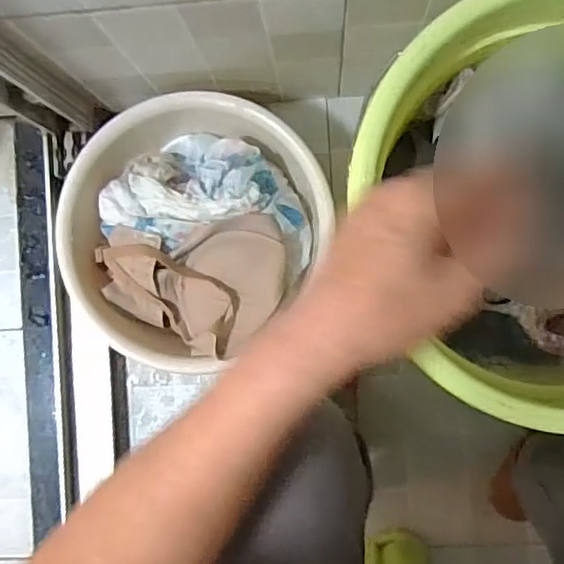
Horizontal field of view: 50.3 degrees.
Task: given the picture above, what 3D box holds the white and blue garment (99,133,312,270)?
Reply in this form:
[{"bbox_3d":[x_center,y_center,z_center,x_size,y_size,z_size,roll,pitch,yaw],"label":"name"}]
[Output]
[{"bbox_3d":[-0.080,-0.101,0.725,0.247,0.078,0.142,16,90,4],"label":"white and blue garment"}]

